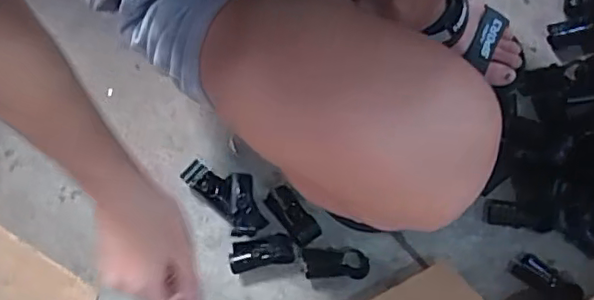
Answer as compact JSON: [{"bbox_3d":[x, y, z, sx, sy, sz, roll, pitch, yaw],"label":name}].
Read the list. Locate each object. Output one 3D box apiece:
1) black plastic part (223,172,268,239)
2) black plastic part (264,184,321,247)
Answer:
[{"bbox_3d":[-0.071,0.072,0.785,0.042,0.045,0.081,-14,76,-3],"label":"black plastic part"},{"bbox_3d":[-0.006,0.086,0.789,0.034,0.017,0.084,-38,79,-9],"label":"black plastic part"}]

